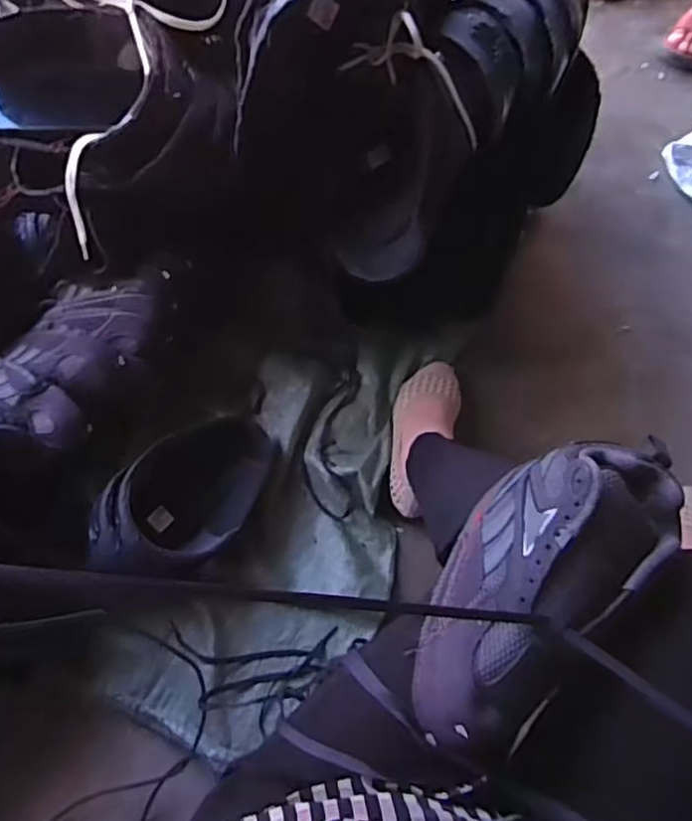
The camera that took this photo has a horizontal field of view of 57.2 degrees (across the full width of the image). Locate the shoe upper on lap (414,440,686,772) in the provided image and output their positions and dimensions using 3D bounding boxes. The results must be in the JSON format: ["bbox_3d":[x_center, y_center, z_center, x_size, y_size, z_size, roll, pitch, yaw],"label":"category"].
[{"bbox_3d":[0.135,0.119,0.451,0.117,0.074,0.251,38,79,13],"label":"shoe upper on lap"}]

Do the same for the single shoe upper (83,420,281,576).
[{"bbox_3d":[-0.204,0.104,0.827,0.158,0.103,0.251,21,68,7],"label":"single shoe upper"}]

